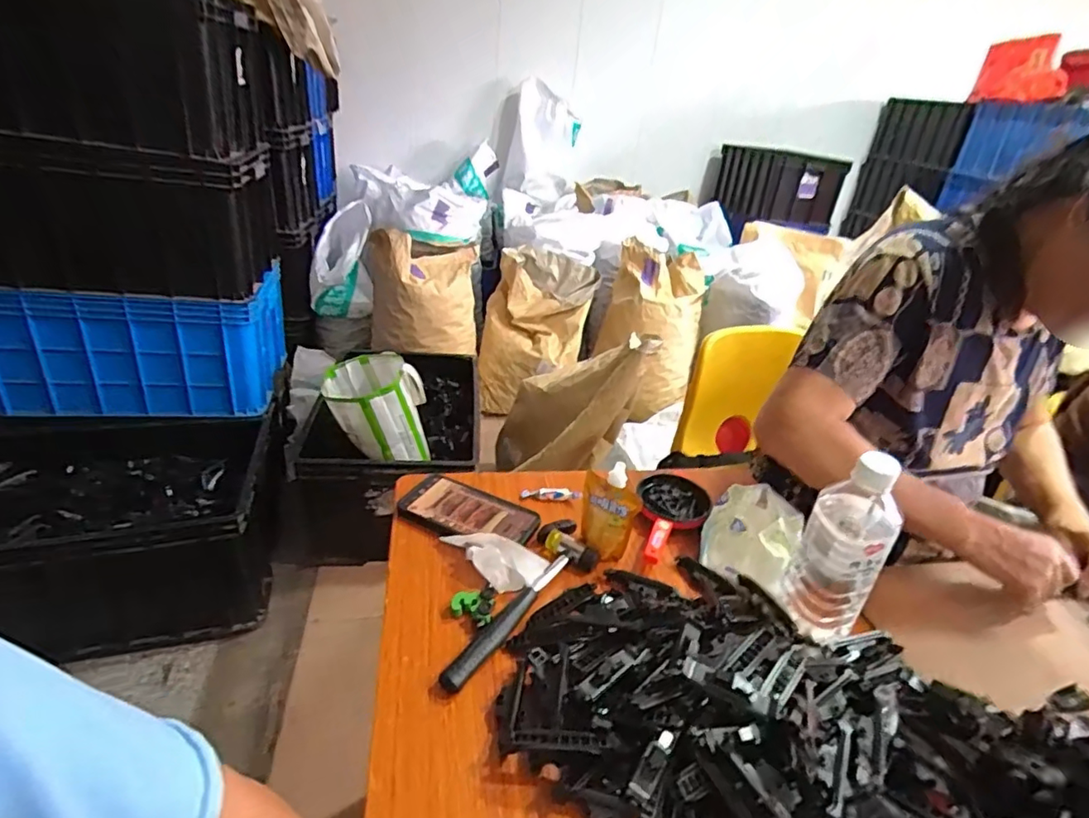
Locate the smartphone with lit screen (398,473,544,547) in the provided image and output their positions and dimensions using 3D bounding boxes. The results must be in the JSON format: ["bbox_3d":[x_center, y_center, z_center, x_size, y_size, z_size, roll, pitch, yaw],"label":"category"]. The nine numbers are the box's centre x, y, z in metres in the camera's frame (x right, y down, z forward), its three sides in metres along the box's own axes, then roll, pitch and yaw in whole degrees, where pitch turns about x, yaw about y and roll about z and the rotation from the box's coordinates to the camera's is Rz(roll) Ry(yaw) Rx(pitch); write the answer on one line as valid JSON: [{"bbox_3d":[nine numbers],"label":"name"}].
[{"bbox_3d":[-0.091,0.124,0.675,0.159,0.012,0.081,17,30,20],"label":"smartphone with lit screen"}]

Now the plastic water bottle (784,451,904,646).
[{"bbox_3d":[0.280,0.134,0.533,0.068,0.197,0.063,25,34,32],"label":"plastic water bottle"}]

